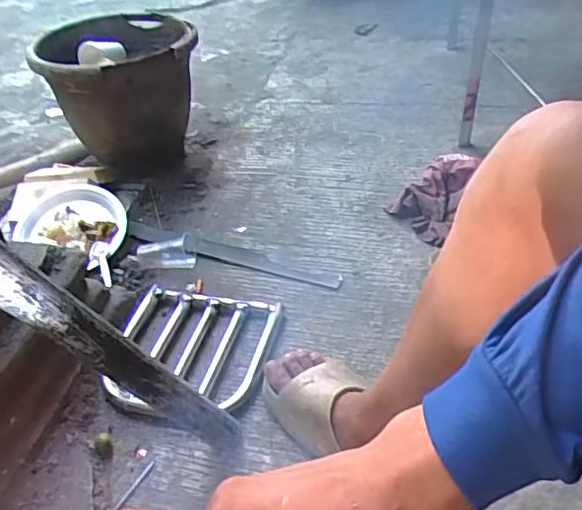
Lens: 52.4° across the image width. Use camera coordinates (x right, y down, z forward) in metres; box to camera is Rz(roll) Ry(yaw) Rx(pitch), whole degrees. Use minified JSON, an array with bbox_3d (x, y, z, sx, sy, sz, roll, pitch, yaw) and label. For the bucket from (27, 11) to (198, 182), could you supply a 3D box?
[{"bbox_3d":[-0.383,-0.368,1.384,0.326,0.295,0.326,-3,39,3],"label":"bucket"}]

